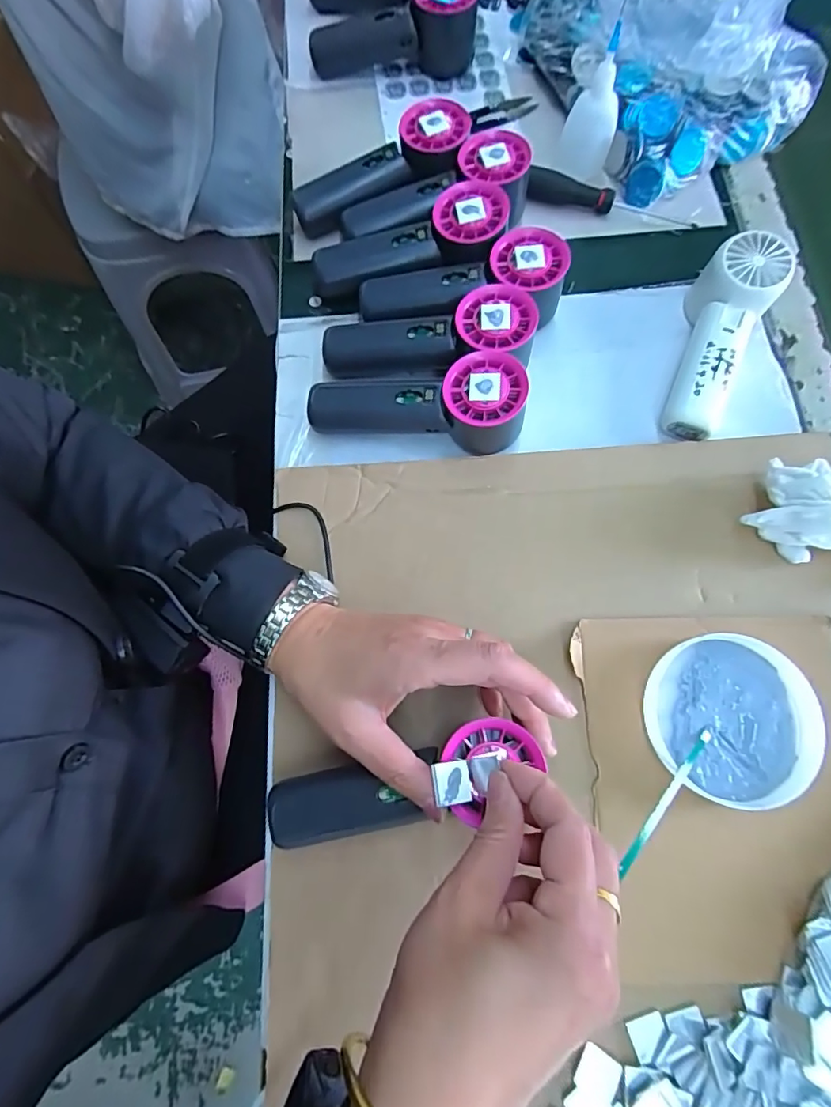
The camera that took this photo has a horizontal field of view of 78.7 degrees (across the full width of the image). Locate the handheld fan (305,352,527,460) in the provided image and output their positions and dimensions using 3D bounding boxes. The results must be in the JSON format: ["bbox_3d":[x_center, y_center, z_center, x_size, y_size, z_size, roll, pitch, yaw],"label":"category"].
[{"bbox_3d":[0.000,-0.111,0.366,0.151,0.053,0.049,6,74,1],"label":"handheld fan"}]

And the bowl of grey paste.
[{"bbox_3d":[0.201,0.103,0.318,0.105,0.016,0.097,0,74,-1],"label":"bowl of grey paste"}]

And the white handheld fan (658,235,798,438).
[{"bbox_3d":[0.222,-0.160,0.375,0.054,0.055,0.150,26,75,7],"label":"white handheld fan"}]

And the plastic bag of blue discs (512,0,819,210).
[{"bbox_3d":[0.230,-0.457,0.435,0.201,0.104,0.248,-19,75,-6],"label":"plastic bag of blue discs"}]

